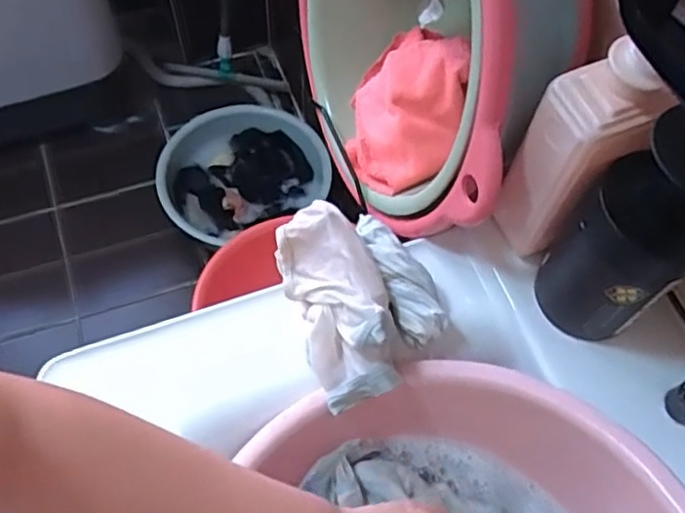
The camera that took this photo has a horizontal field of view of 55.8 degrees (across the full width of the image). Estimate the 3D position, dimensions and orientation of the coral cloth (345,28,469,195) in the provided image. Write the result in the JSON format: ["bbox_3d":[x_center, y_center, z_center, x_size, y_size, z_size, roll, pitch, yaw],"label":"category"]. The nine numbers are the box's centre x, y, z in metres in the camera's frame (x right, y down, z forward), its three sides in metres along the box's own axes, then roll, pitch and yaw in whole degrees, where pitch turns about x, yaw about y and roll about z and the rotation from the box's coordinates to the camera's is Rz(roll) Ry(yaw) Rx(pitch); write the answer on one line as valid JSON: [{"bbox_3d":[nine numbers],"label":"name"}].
[{"bbox_3d":[0.059,-0.145,0.639,0.124,0.044,0.167,14,88,33],"label":"coral cloth"}]

